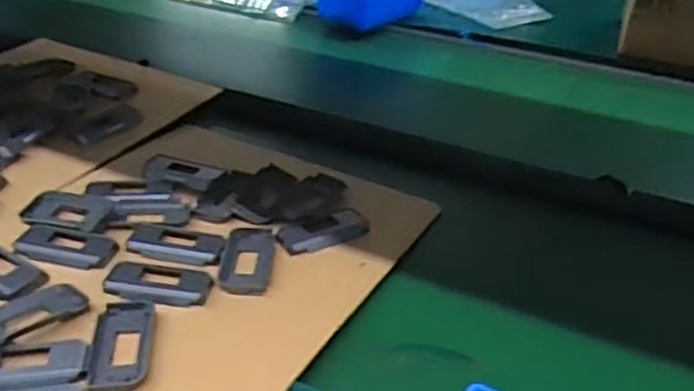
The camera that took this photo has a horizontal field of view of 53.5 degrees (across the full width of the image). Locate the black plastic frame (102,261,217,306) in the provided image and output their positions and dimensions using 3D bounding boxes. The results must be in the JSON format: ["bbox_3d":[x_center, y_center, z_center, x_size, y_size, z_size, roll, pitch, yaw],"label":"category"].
[{"bbox_3d":[-0.135,0.062,0.491,0.074,0.005,0.040,8,36,6],"label":"black plastic frame"}]

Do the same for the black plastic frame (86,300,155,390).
[{"bbox_3d":[-0.144,0.094,0.441,0.036,0.004,0.074,-2,36,-8],"label":"black plastic frame"}]

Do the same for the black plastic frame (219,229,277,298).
[{"bbox_3d":[-0.075,0.048,0.519,0.038,0.004,0.070,3,36,-1],"label":"black plastic frame"}]

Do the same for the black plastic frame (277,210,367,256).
[{"bbox_3d":[-0.018,0.028,0.557,0.077,0.006,0.031,-17,41,-26],"label":"black plastic frame"}]

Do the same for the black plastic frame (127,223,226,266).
[{"bbox_3d":[-0.130,0.036,0.527,0.073,0.004,0.039,9,36,7],"label":"black plastic frame"}]

